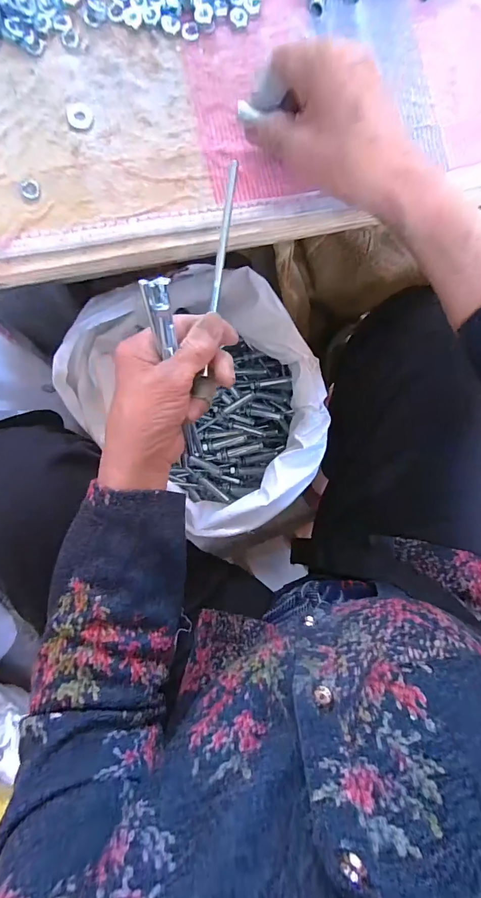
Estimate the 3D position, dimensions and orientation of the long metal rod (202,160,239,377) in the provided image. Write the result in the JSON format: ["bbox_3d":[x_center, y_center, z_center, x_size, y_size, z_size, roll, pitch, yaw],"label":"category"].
[{"bbox_3d":[-0.012,-0.148,0.284,0.006,0.004,0.098,9,101,-4],"label":"long metal rod"}]

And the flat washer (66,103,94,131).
[{"bbox_3d":[-0.122,-0.252,0.304,0.019,0.004,0.021,-11,88,-5],"label":"flat washer"}]

